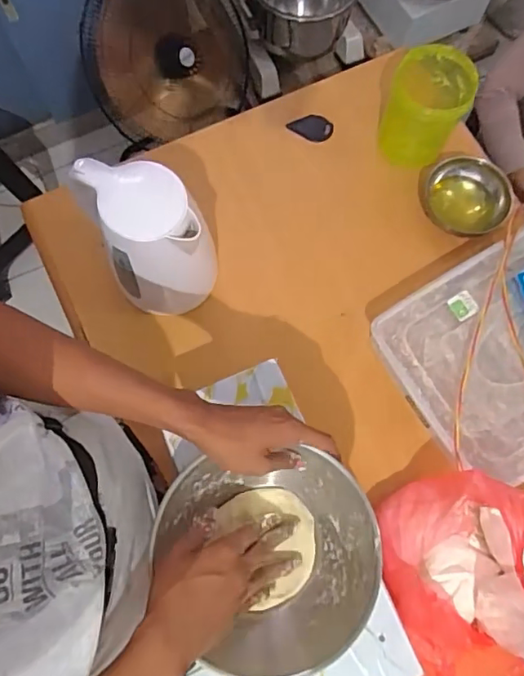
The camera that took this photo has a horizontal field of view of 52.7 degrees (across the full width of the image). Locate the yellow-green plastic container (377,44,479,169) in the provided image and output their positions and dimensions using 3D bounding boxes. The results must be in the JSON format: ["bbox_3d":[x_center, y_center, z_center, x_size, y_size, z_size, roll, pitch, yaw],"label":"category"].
[{"bbox_3d":[0.251,-0.351,0.818,0.119,0.118,0.129,11,73,2],"label":"yellow-green plastic container"}]

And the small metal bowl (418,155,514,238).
[{"bbox_3d":[0.313,-0.222,0.822,0.145,0.046,0.106,41,77,10],"label":"small metal bowl"}]

